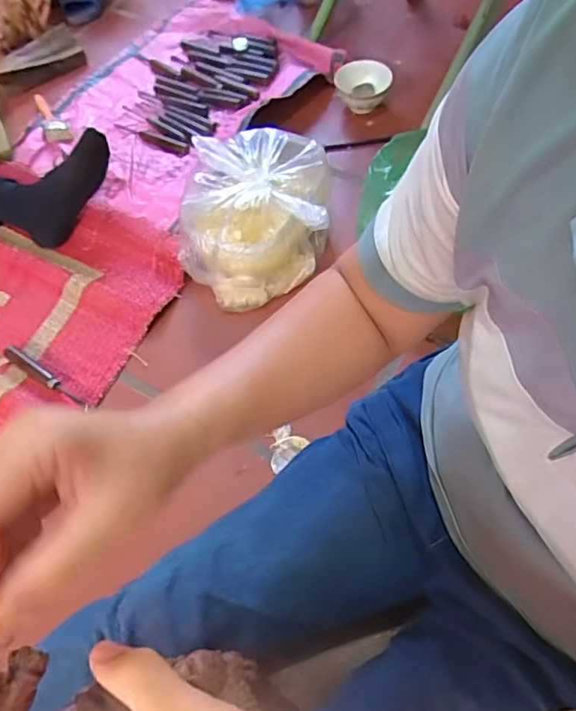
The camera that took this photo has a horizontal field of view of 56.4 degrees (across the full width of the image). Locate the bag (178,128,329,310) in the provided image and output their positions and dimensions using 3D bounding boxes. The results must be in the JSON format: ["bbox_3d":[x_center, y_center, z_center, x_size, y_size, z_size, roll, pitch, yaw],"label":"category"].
[{"bbox_3d":[-0.049,-0.221,0.834,0.217,0.125,0.257,2,59,5],"label":"bag"}]

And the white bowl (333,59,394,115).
[{"bbox_3d":[0.142,-0.501,1.005,0.101,0.059,0.101,-3,59,5],"label":"white bowl"}]

